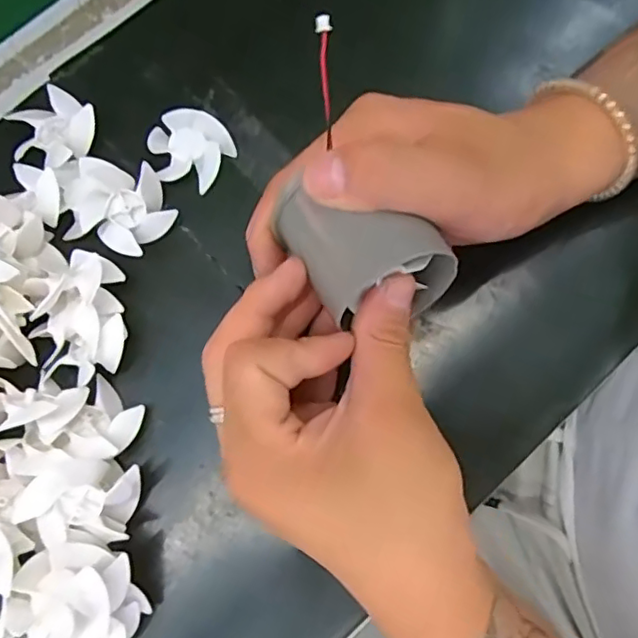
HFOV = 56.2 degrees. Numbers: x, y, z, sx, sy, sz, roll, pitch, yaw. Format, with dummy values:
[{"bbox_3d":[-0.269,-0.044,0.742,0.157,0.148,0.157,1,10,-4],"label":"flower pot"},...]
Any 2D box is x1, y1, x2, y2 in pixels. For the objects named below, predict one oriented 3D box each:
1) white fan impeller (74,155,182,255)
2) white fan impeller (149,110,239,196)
[{"bbox_3d":[-0.095,-0.055,0.288,0.050,0.016,0.040,23,79,6],"label":"white fan impeller"},{"bbox_3d":[-0.064,-0.084,0.297,0.035,0.012,0.038,0,78,1],"label":"white fan impeller"}]

